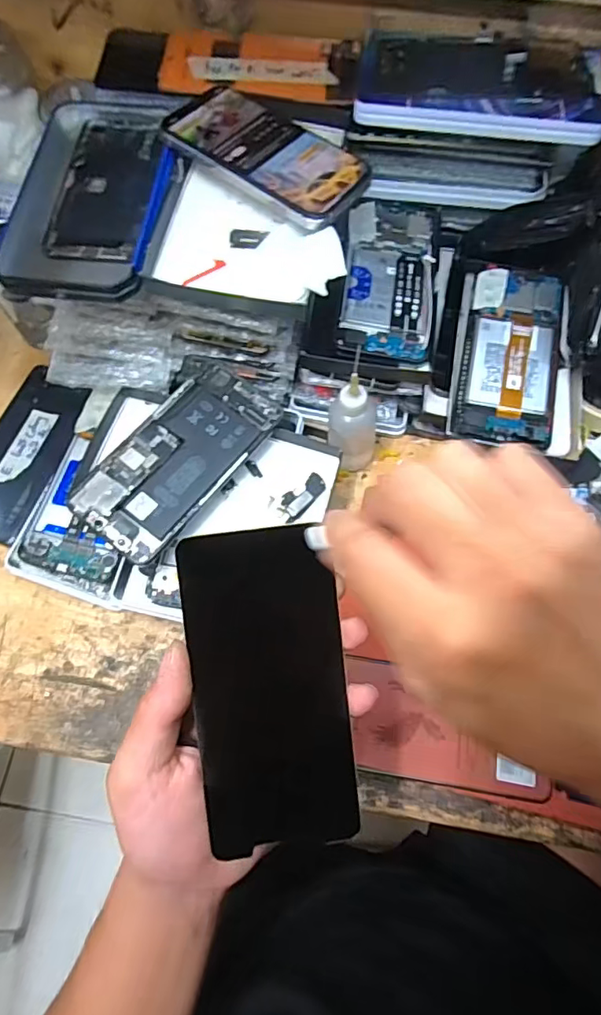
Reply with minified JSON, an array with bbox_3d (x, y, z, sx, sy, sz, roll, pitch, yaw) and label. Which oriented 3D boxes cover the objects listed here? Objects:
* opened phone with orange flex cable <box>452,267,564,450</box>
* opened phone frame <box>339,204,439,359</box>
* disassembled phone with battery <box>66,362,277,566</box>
[{"bbox_3d":[0.167,-0.123,0.428,0.072,0.011,0.162,12,70,5],"label":"opened phone with orange flex cable"},{"bbox_3d":[0.074,-0.191,0.443,0.073,0.004,0.158,9,71,-2],"label":"opened phone frame"},{"bbox_3d":[-0.087,-0.037,0.388,0.079,0.009,0.151,39,72,9],"label":"disassembled phone with battery"}]

